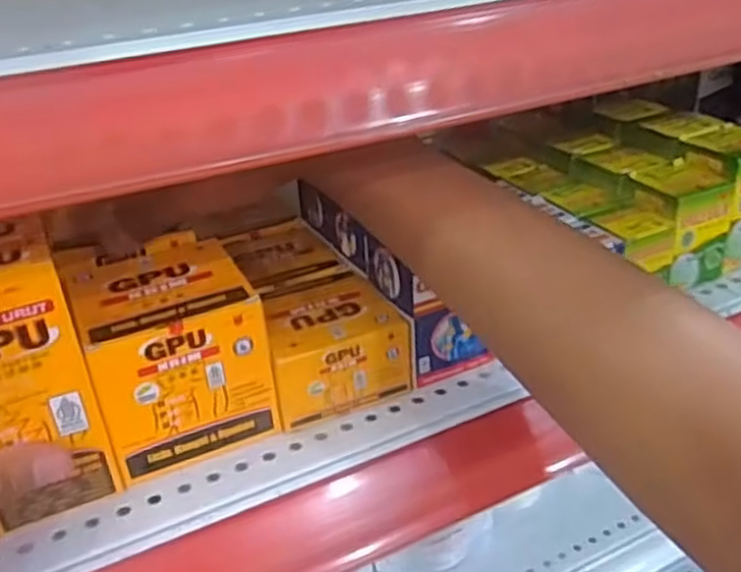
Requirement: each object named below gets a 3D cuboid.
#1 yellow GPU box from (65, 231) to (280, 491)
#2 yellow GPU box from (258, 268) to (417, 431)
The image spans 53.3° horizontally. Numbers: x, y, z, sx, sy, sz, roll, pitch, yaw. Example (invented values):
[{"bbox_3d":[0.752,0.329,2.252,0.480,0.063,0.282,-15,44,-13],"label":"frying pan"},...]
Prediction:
[{"bbox_3d":[-0.087,0.032,0.332,0.070,0.073,0.067,-16,31,-21],"label":"yellow GPU box"},{"bbox_3d":[-0.018,0.029,0.359,0.064,0.044,0.062,-13,30,-15],"label":"yellow GPU box"}]

